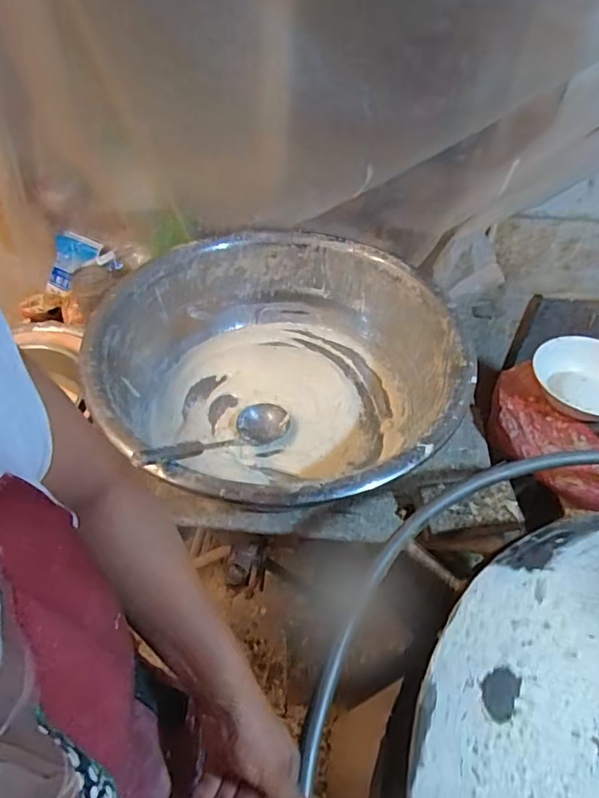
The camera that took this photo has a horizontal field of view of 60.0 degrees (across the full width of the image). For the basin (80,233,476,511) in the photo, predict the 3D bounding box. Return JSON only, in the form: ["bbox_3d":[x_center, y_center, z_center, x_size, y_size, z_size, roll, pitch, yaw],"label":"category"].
[{"bbox_3d":[-0.022,-0.050,0.896,0.544,0.196,0.572,2,49,-3],"label":"basin"}]

